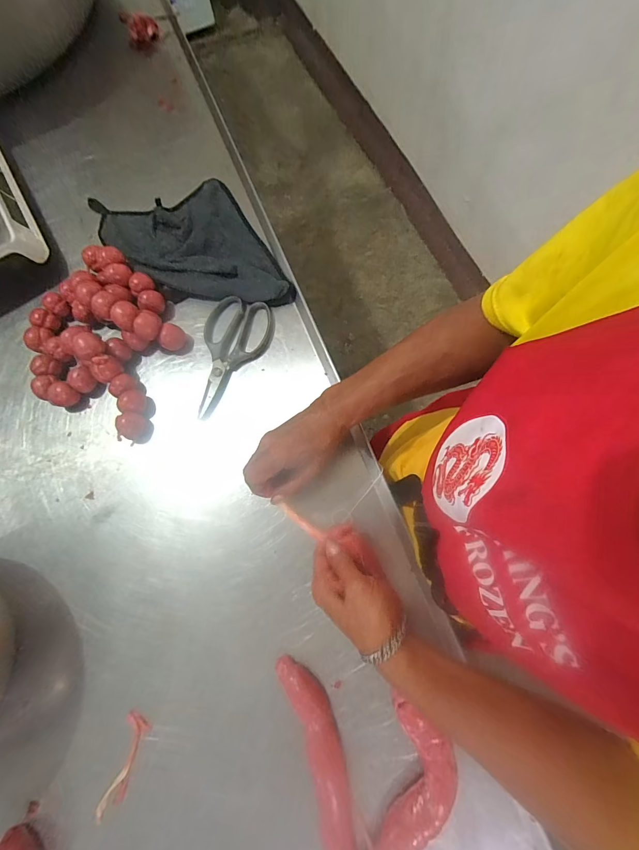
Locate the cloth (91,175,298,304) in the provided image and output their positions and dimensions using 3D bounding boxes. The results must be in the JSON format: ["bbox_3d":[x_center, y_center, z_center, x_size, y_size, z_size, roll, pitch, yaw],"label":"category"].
[{"bbox_3d":[-0.193,-0.262,0.557,0.206,0.031,0.290,-29,76,-6],"label":"cloth"}]

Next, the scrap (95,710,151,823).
[{"bbox_3d":[-0.221,0.386,0.405,0.030,0.004,0.102,12,76,5],"label":"scrap"}]

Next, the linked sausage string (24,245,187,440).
[{"bbox_3d":[-0.309,-0.131,0.513,0.224,0.062,0.238,20,77,7],"label":"linked sausage string"}]

